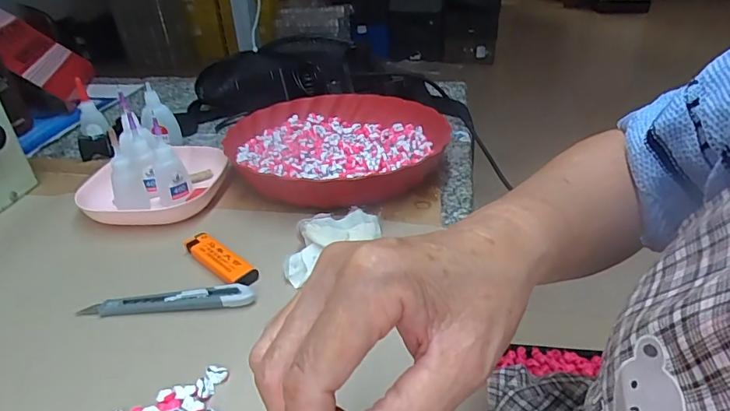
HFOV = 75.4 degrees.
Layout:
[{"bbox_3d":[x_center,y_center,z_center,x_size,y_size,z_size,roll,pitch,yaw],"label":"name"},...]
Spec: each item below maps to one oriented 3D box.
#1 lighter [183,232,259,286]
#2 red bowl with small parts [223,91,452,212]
[{"bbox_3d":[-0.124,0.047,0.401,0.080,0.015,0.021,25,42,35],"label":"lighter"},{"bbox_3d":[-0.025,-0.069,0.530,0.237,0.044,0.241,-2,33,1],"label":"red bowl with small parts"}]

